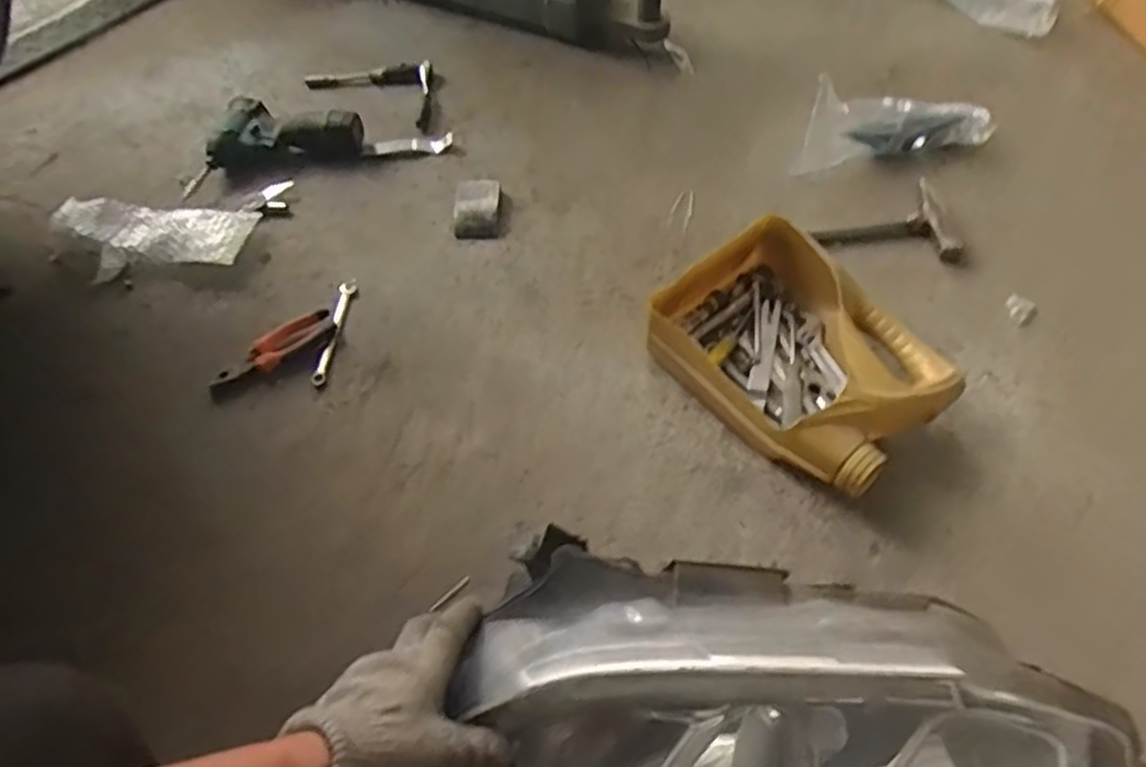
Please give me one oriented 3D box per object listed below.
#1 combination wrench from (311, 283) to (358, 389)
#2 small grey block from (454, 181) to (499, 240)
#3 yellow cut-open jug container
[{"bbox_3d":[-0.288,-0.062,0.916,0.021,0.012,0.155,1,56,5],"label":"combination wrench"},{"bbox_3d":[-0.129,-0.235,1.016,0.054,0.024,0.098,-2,55,3],"label":"small grey block"},{"bbox_3d":[0.237,-0.028,0.820,0.218,0.085,0.288,-33,59,-17],"label":"yellow cut-open jug container"}]

